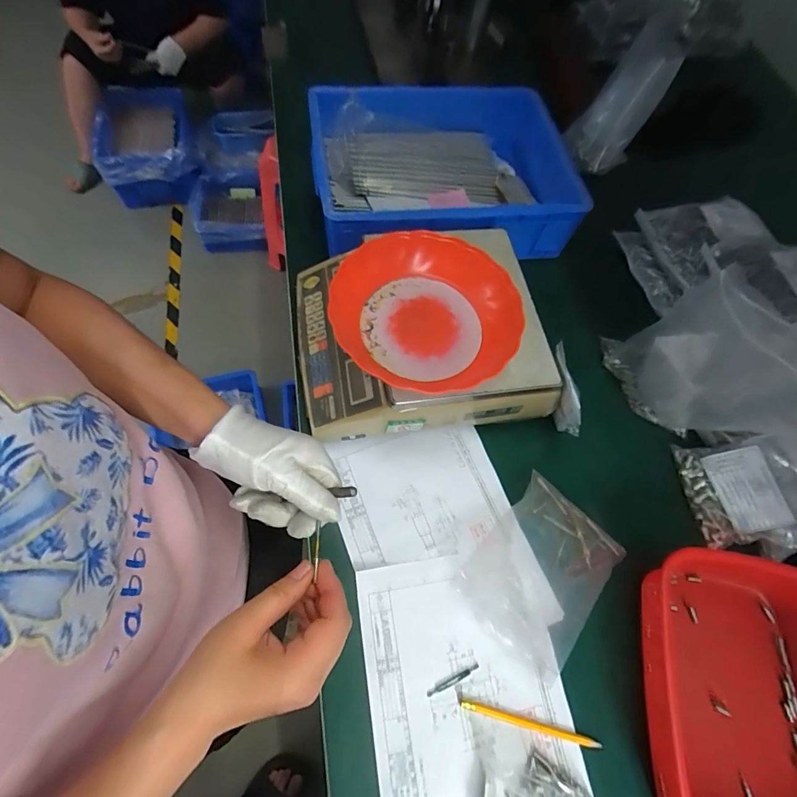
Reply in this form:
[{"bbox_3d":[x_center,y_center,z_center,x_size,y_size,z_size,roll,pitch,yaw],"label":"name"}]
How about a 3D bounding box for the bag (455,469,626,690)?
[{"bbox_3d":[0.172,0.202,0.493,0.136,0.019,0.183,42,69,14],"label":"bag"}]

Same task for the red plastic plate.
[{"bbox_3d":[0.030,-0.098,0.484,0.214,0.056,0.202,2,65,-4],"label":"red plastic plate"}]

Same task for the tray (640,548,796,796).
[{"bbox_3d":[0.379,0.323,0.429,0.230,0.074,0.288,10,65,0],"label":"tray"}]

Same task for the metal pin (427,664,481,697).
[{"bbox_3d":[0.060,0.307,0.448,0.061,0.004,0.007,-21,69,-13],"label":"metal pin"}]

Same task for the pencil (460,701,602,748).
[{"bbox_3d":[0.137,0.342,0.433,0.143,0.004,0.009,15,65,2],"label":"pencil"}]

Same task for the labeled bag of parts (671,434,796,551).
[{"bbox_3d":[0.467,0.123,0.541,0.147,0.056,0.137,2,65,-4],"label":"labeled bag of parts"}]

